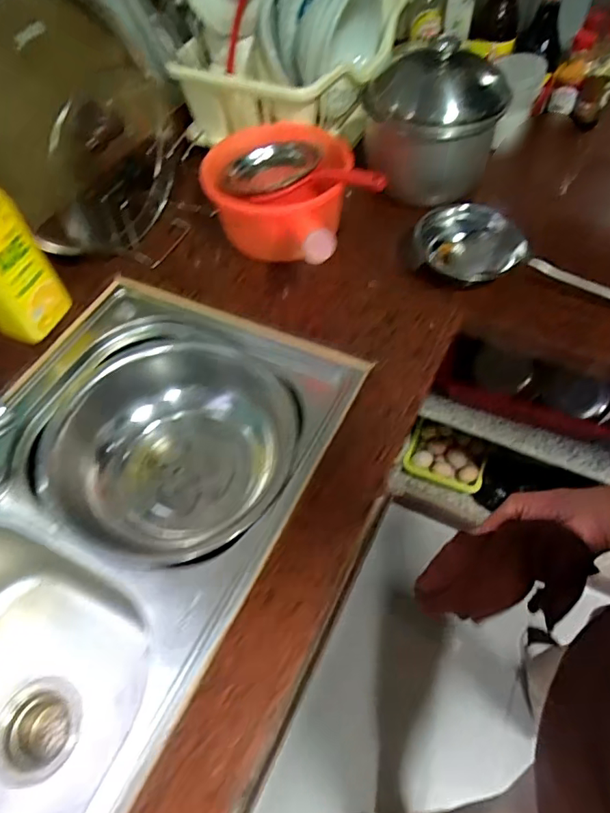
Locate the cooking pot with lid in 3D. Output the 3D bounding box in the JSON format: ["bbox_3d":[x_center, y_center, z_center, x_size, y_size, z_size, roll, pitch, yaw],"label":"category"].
[{"bbox_3d":[0.190,-0.414,0.777,0.200,0.178,0.224,9,58,9],"label":"cooking pot with lid"}]

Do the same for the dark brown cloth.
[{"bbox_3d":[0.164,0.139,0.433,0.131,0.058,0.065,4,57,6],"label":"dark brown cloth"}]

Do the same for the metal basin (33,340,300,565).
[{"bbox_3d":[-0.191,0.069,0.714,0.322,0.136,0.309,-2,57,2],"label":"metal basin"}]

